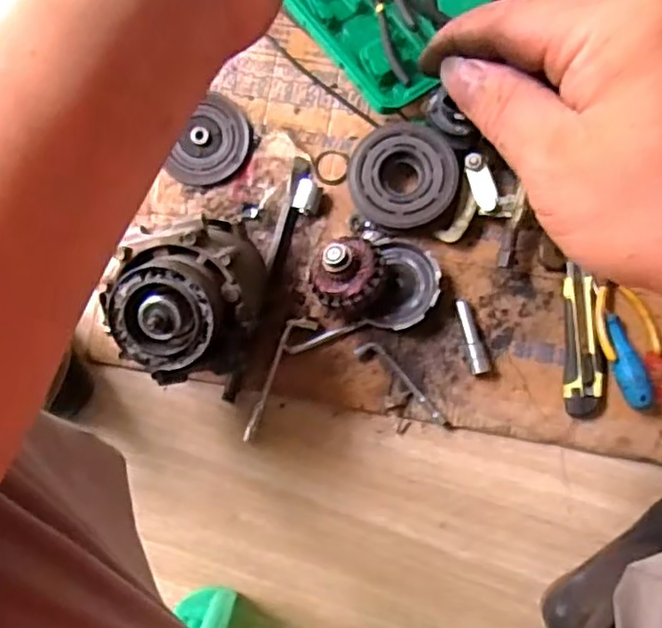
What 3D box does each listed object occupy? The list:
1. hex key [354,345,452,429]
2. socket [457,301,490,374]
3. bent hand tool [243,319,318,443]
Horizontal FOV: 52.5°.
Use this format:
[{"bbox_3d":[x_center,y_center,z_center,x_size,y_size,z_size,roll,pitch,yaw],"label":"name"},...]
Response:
[{"bbox_3d":[0.080,0.072,0.700,0.125,0.006,0.022,39,86,6],"label":"hex key"},{"bbox_3d":[0.144,0.024,0.698,0.018,0.021,0.080,-18,82,0],"label":"socket"},{"bbox_3d":[-0.061,0.067,0.702,0.029,0.014,0.142,29,85,5],"label":"bent hand tool"}]

